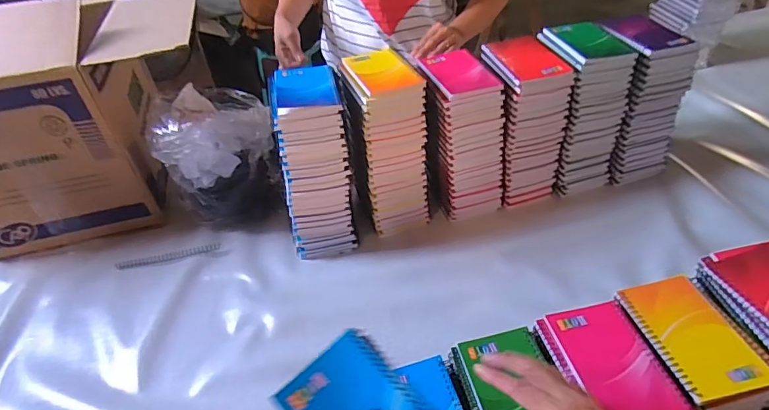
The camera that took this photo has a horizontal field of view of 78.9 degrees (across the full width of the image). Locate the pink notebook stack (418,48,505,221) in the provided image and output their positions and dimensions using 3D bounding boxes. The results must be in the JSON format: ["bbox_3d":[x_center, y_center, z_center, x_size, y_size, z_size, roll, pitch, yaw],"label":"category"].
[{"bbox_3d":[0.119,-0.104,0.734,0.091,0.214,0.139,-14,43,-9],"label":"pink notebook stack"}]

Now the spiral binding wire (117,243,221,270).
[{"bbox_3d":[-0.349,0.083,0.758,0.164,0.006,0.018,-10,43,-5],"label":"spiral binding wire"}]

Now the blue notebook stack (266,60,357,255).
[{"bbox_3d":[-0.101,-0.063,0.702,0.095,0.245,0.149,-9,43,-2],"label":"blue notebook stack"}]

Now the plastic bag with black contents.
[{"bbox_3d":[-0.278,-0.078,0.775,0.164,0.198,0.173,-24,46,-18],"label":"plastic bag with black contents"}]

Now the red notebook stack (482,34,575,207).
[{"bbox_3d":[0.216,-0.132,0.753,0.097,0.227,0.141,-11,43,-5],"label":"red notebook stack"}]

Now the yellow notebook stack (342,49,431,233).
[{"bbox_3d":[0.007,-0.095,0.727,0.091,0.242,0.138,-13,43,-7],"label":"yellow notebook stack"}]

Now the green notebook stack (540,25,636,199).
[{"bbox_3d":[0.308,-0.150,0.749,0.095,0.230,0.140,-10,43,-4],"label":"green notebook stack"}]

